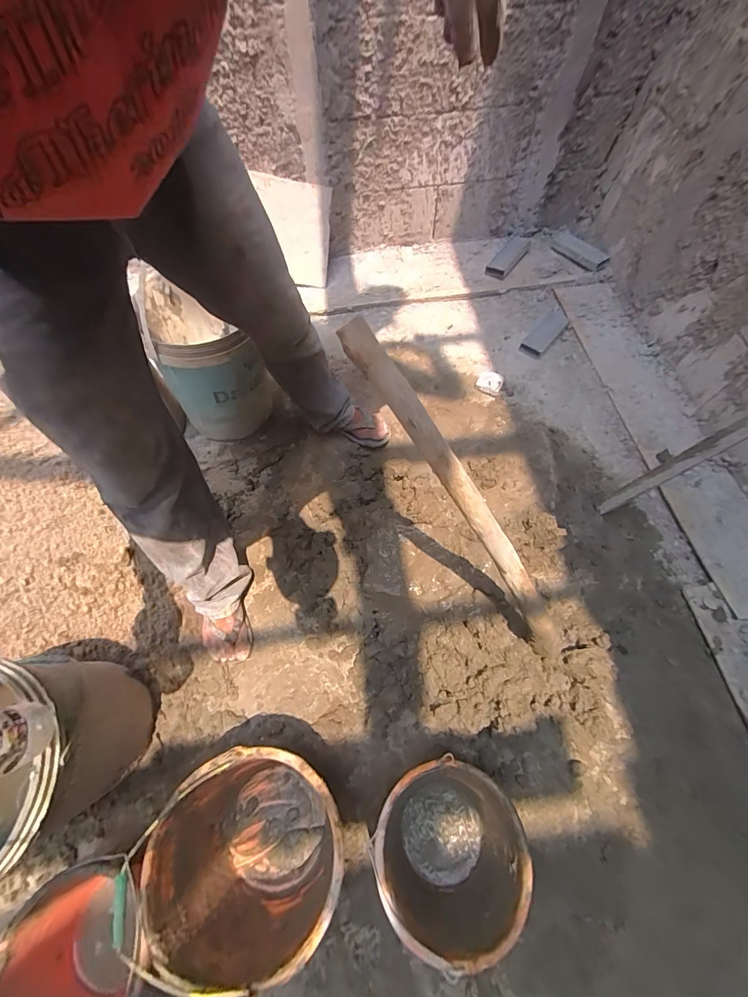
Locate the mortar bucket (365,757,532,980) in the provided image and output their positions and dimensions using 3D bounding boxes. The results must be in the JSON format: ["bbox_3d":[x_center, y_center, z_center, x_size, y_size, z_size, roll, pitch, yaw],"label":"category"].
[{"bbox_3d":[0.137,0.624,0.690,0.262,0.172,0.242,0,64,1],"label":"mortar bucket"}]

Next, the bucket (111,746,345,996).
[{"bbox_3d":[-0.211,0.600,0.682,0.314,0.227,0.274,0,64,1],"label":"bucket"}]

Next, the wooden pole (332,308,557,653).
[{"bbox_3d":[0.171,0.044,0.623,0.043,0.721,0.038,-48,28,-20],"label":"wooden pole"}]

